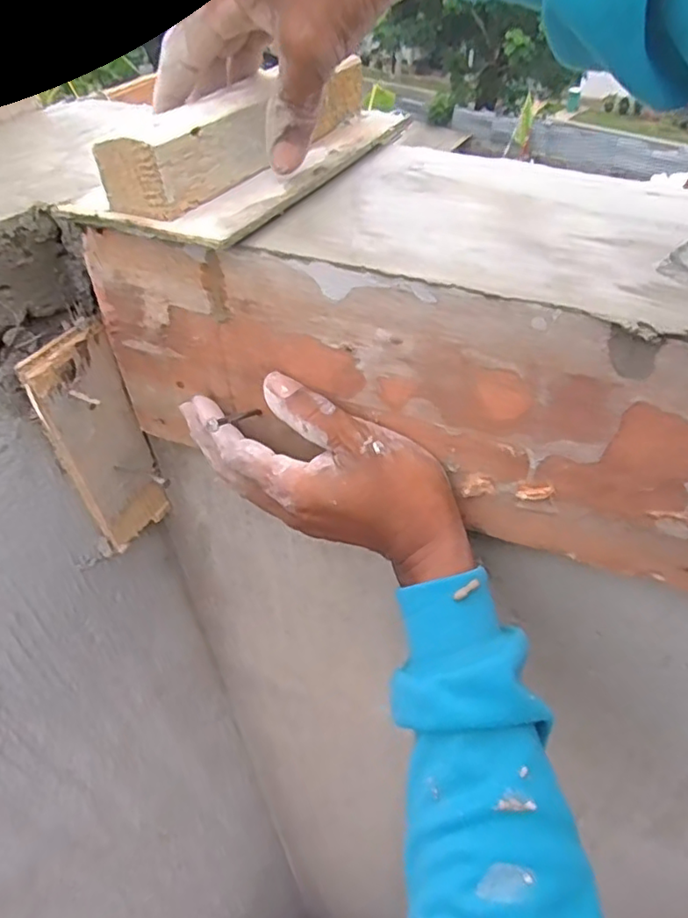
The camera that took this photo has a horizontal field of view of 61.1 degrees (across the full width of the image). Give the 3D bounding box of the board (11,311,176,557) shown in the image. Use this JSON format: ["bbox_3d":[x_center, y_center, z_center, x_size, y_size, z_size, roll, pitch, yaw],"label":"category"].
[{"bbox_3d":[-0.157,-0.006,0.390,0.014,0.170,0.058,29,53,26],"label":"board"}]

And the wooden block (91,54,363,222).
[{"bbox_3d":[-0.045,-0.181,0.316,0.034,0.033,0.192,24,50,22],"label":"wooden block"}]

